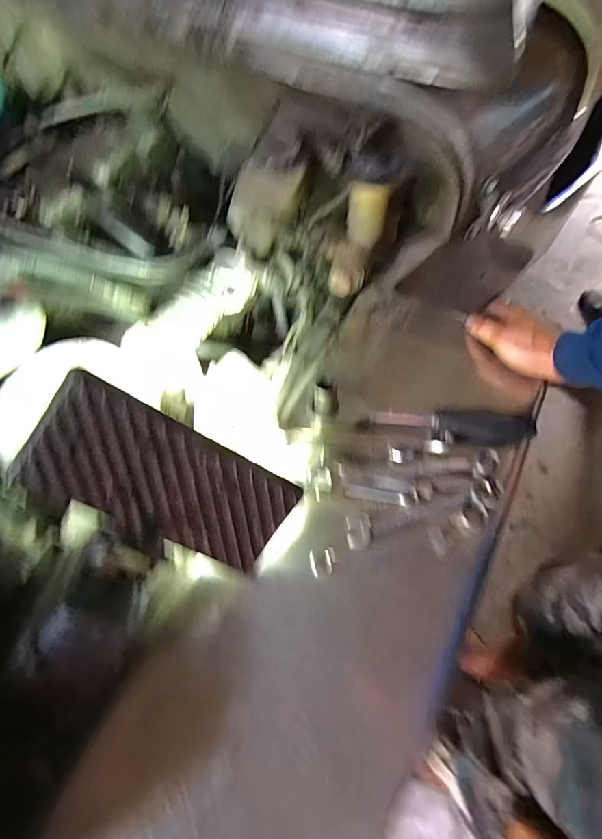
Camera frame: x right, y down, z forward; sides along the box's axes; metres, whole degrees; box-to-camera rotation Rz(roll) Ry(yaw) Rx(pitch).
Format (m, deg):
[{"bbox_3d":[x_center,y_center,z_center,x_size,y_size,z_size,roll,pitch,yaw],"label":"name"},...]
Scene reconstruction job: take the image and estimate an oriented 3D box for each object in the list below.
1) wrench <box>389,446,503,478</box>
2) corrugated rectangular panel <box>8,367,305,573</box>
[{"bbox_3d":[0.151,0.042,0.469,0.112,0.011,0.030,5,65,1],"label":"wrench"},{"bbox_3d":[-0.104,0.050,0.358,0.205,0.014,0.089,31,92,-25],"label":"corrugated rectangular panel"}]

